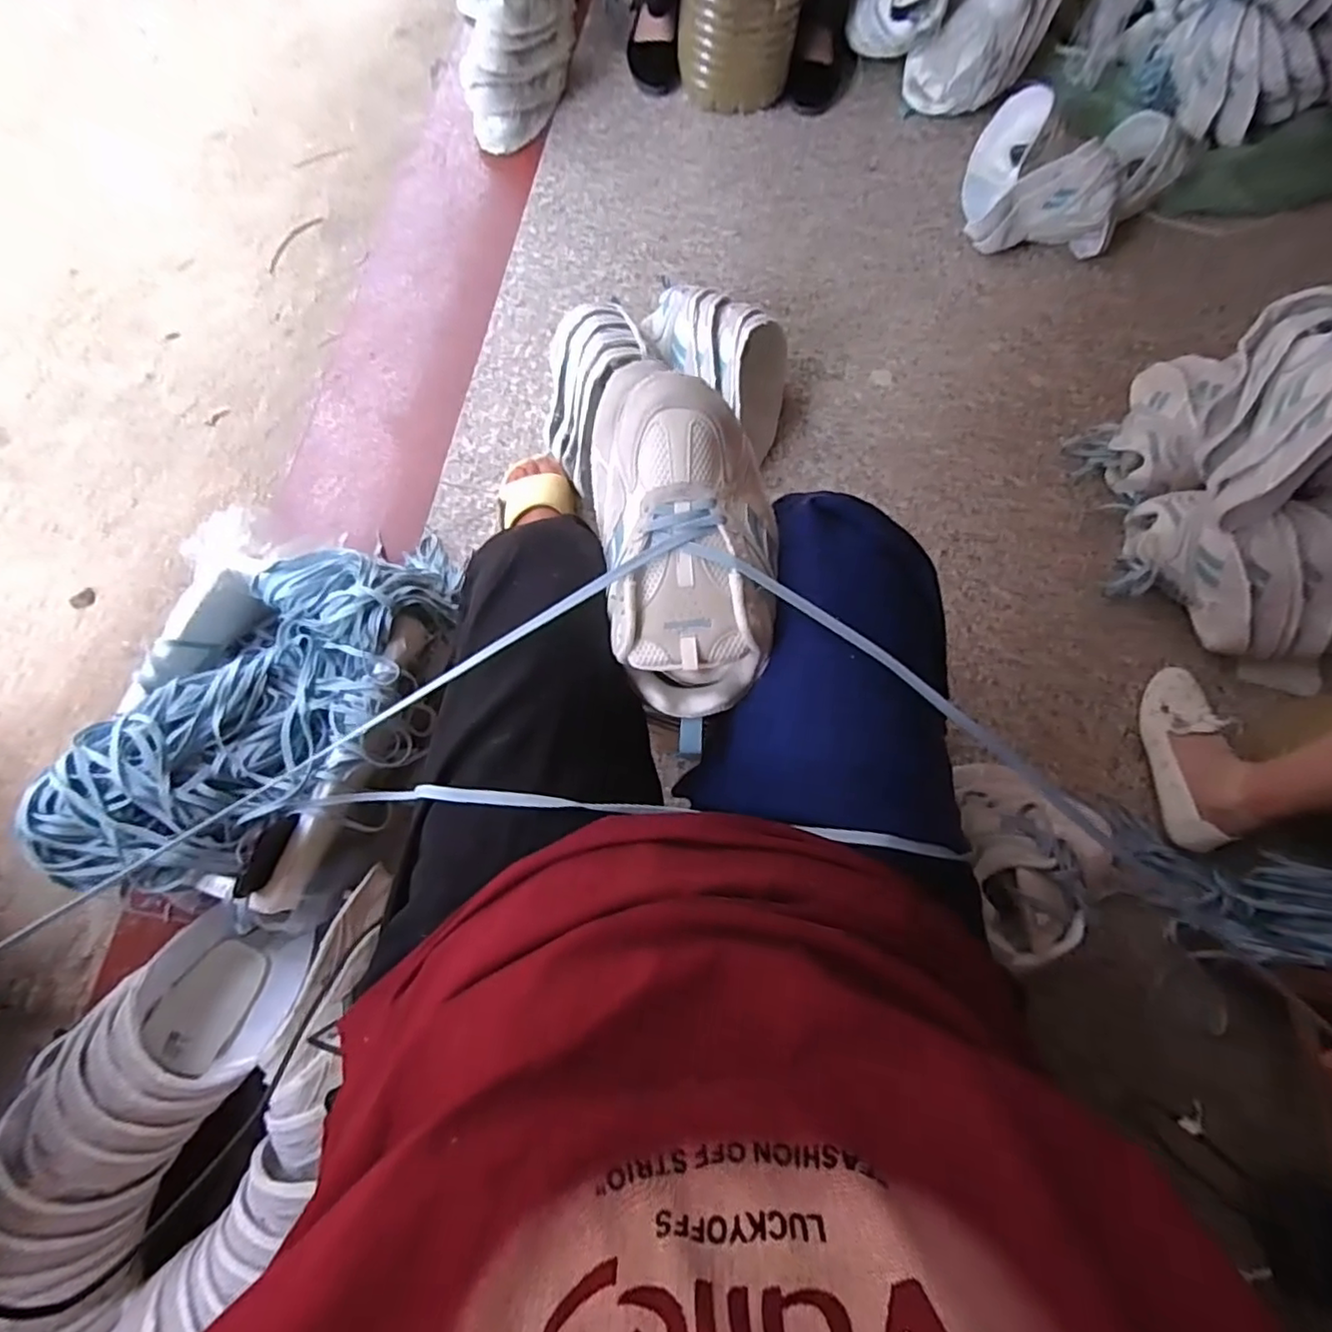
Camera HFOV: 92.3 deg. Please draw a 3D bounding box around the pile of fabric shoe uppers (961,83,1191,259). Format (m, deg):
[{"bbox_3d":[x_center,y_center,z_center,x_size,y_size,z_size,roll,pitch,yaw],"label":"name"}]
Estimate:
[{"bbox_3d":[0.669,-0.799,1.043,0.312,0.124,0.248,11,77,3],"label":"pile of fabric shoe uppers"}]

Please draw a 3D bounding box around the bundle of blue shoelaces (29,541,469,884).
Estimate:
[{"bbox_3d":[-0.430,0.049,0.702,0.227,0.129,0.482,42,78,8],"label":"bundle of blue shoelaces"}]

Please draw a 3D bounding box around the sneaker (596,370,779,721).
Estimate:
[{"bbox_3d":[0.017,-0.087,0.445,0.122,0.079,0.229,-7,79,-2],"label":"sneaker"}]

